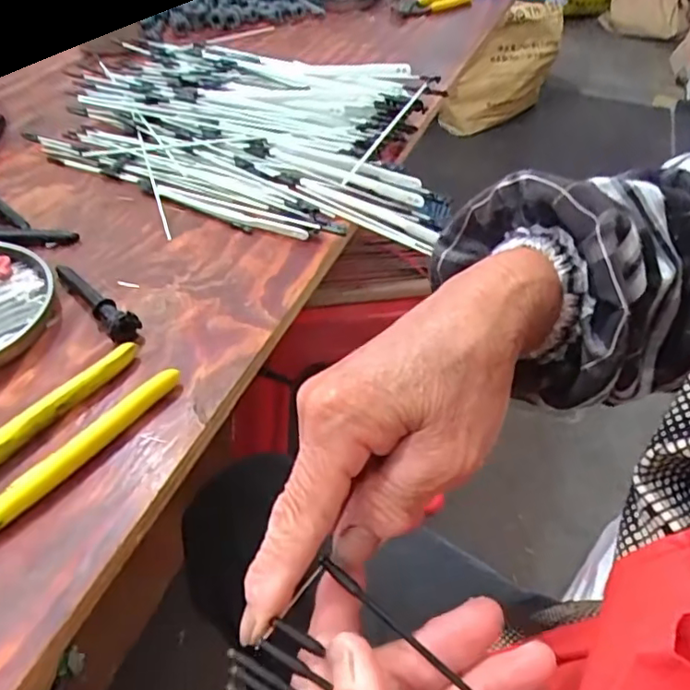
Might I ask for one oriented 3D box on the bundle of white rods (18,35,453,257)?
[{"bbox_3d":[-0.079,-0.202,0.542,0.363,0.053,0.243,13,46,5],"label":"bundle of white rods"}]

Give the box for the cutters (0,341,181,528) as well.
[{"bbox_3d":[-0.174,0.068,0.294,0.041,0.016,0.199,30,50,20],"label":"cutters"}]

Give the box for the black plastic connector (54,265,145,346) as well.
[{"bbox_3d":[-0.167,-0.033,0.387,0.019,0.021,0.092,-32,58,-32],"label":"black plastic connector"}]

